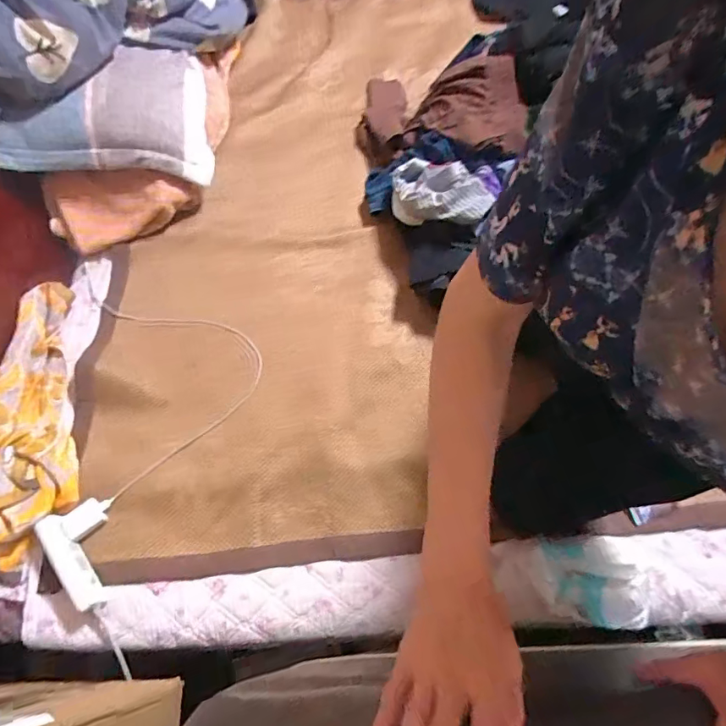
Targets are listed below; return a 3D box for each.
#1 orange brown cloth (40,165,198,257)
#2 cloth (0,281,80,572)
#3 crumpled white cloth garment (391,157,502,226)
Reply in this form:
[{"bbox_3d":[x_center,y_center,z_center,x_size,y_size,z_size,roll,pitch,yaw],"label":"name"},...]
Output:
[{"bbox_3d":[-0.520,-0.345,1.065,0.319,0.132,0.116,-17,65,-7],"label":"orange brown cloth"},{"bbox_3d":[-0.635,0.077,0.898,0.155,0.093,0.547,-15,66,-5],"label":"cloth"},{"bbox_3d":[0.157,-0.349,0.980,0.199,0.064,0.155,12,65,8],"label":"crumpled white cloth garment"}]

